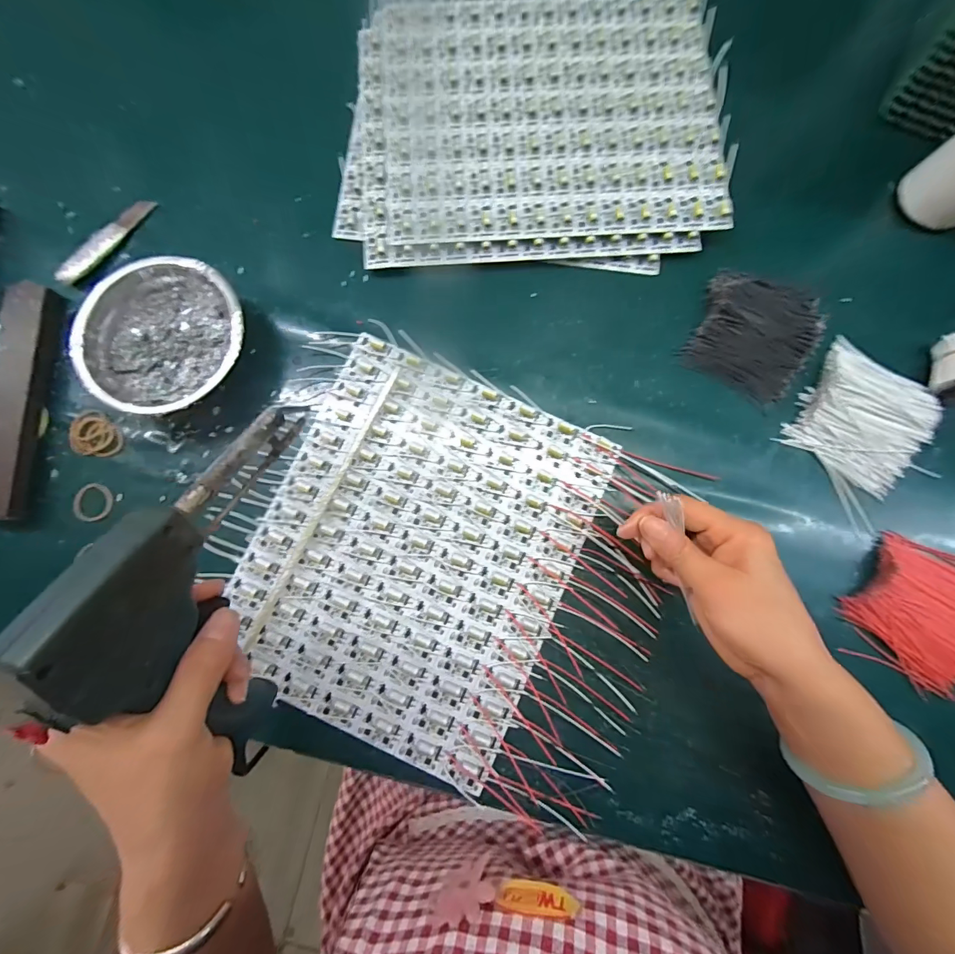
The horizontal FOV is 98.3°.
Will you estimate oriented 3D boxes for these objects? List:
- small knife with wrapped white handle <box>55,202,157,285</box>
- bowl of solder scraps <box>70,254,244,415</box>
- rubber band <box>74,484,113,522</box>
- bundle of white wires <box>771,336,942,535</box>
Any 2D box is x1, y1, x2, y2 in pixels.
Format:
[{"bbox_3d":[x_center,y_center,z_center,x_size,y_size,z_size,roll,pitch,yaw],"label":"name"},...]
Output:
[{"bbox_3d":[-0.332,-0.213,0.368,0.016,0.007,0.104,30,83,3],"label":"small knife with wrapped white handle"},{"bbox_3d":[-0.250,-0.111,0.341,0.126,0.047,0.125,0,83,-1],"label":"bowl of solder scraps"},{"bbox_3d":[-0.316,0.021,0.339,0.031,0.006,0.031,14,83,1],"label":"rubber band"},{"bbox_3d":[0.317,-0.039,0.341,0.102,0.029,0.126,37,84,4],"label":"bundle of white wires"}]

